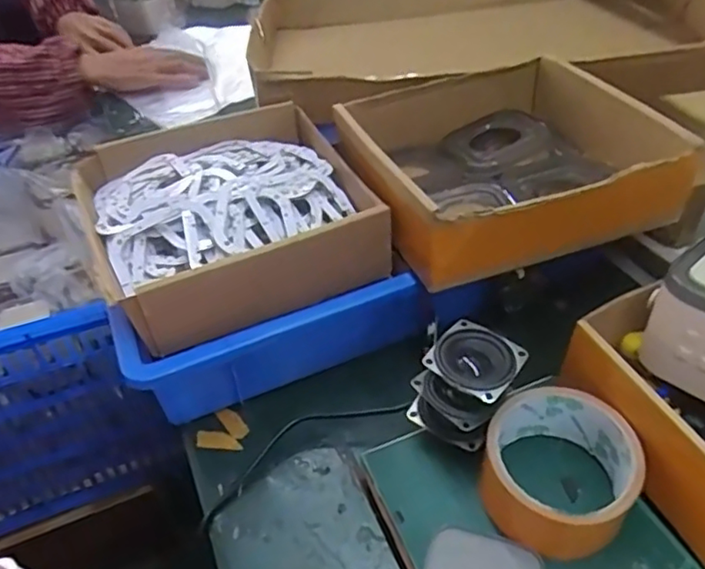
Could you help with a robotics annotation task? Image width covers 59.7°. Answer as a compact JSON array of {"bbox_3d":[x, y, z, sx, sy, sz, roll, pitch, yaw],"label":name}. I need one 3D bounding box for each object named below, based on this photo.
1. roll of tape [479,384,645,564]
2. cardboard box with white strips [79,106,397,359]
[{"bbox_3d":[0.125,0.113,0.373,0.084,0.051,0.087,-2,42,2],"label":"roll of tape"},{"bbox_3d":[-0.105,-0.061,0.510,0.213,0.068,0.227,-17,44,-15],"label":"cardboard box with white strips"}]

